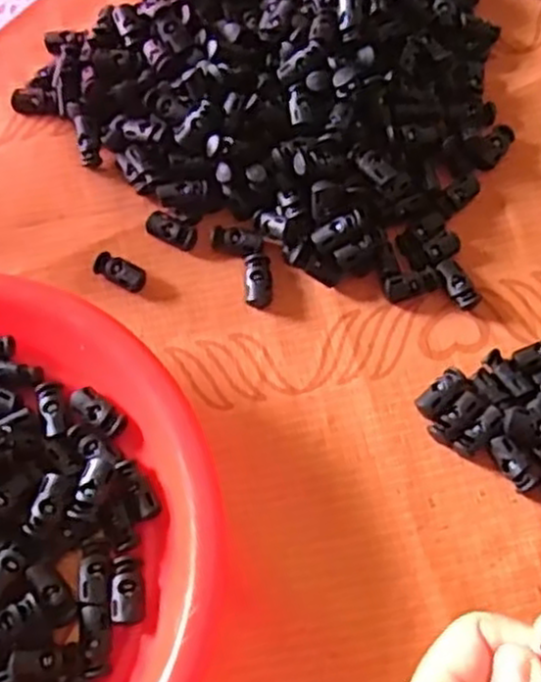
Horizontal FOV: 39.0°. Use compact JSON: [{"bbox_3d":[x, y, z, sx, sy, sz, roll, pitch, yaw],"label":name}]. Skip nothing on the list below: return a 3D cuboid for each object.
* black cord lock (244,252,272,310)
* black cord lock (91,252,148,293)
[{"bbox_3d":[-0.007,-0.032,0.397,0.014,0.007,0.031,-3,68,-1],"label":"black cord lock"},{"bbox_3d":[-0.079,-0.037,0.403,0.029,0.007,0.015,26,70,10],"label":"black cord lock"}]

